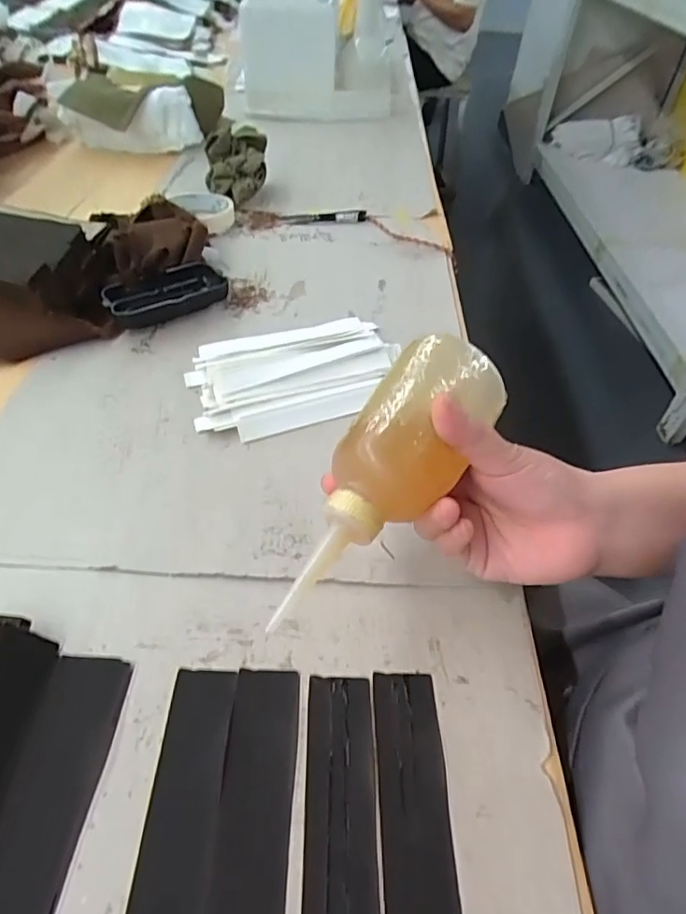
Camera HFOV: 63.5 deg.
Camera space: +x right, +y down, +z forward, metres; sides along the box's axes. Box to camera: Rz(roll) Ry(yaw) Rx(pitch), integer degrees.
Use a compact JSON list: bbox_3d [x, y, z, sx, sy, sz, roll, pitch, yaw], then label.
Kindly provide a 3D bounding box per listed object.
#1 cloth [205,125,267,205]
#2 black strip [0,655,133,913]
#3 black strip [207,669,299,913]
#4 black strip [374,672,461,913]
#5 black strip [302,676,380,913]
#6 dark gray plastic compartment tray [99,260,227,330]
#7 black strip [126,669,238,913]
[{"bbox_3d":[-0.135,-0.367,0.702,0.074,0.068,0.082,-5,47,-8],"label":"cloth"},{"bbox_3d":[-0.131,0.158,0.247,0.036,0.004,0.140,6,44,-6],"label":"black strip"},{"bbox_3d":[-0.040,0.164,0.249,0.032,0.004,0.135,2,46,-2],"label":"black strip"},{"bbox_3d":[0.033,0.167,0.250,0.032,0.004,0.138,2,46,-2],"label":"black strip"},{"bbox_3d":[-0.001,0.168,0.246,0.032,0.004,0.138,2,46,-2],"label":"black strip"},{"bbox_3d":[-0.166,-0.152,0.520,0.106,0.028,0.055,-22,52,-23],"label":"dark gray plastic compartment tray"},{"bbox_3d":[-0.072,0.164,0.246,0.031,0.004,0.138,2,46,-2],"label":"black strip"}]

